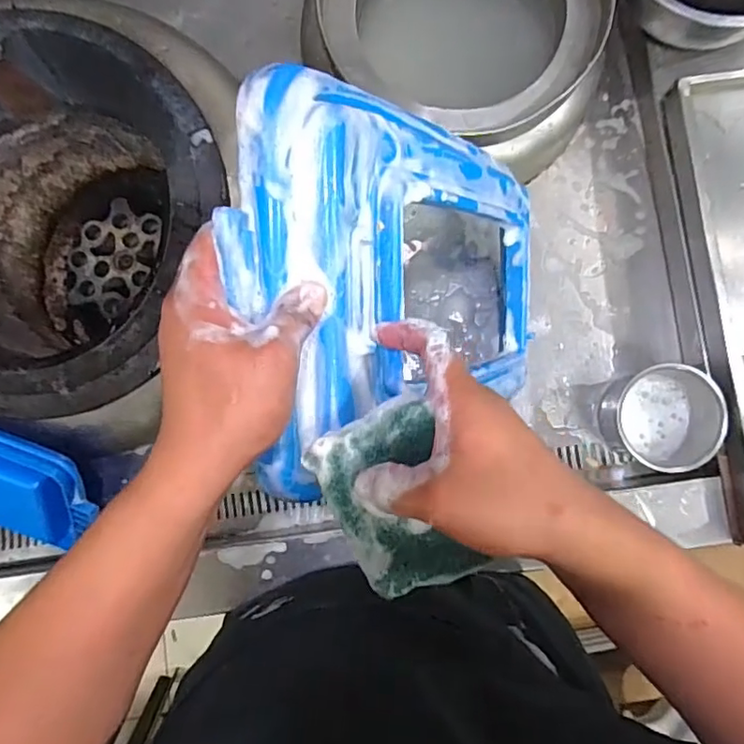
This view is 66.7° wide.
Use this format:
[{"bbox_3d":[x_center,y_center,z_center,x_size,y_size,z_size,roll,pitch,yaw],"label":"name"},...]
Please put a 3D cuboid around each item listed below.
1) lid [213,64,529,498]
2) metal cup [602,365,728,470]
[{"bbox_3d":[0.059,-0.074,0.472,0.049,0.401,0.269,4,103,38],"label":"lid"},{"bbox_3d":[0.344,0.055,0.676,0.106,0.085,0.122,1,83,2],"label":"metal cup"}]

